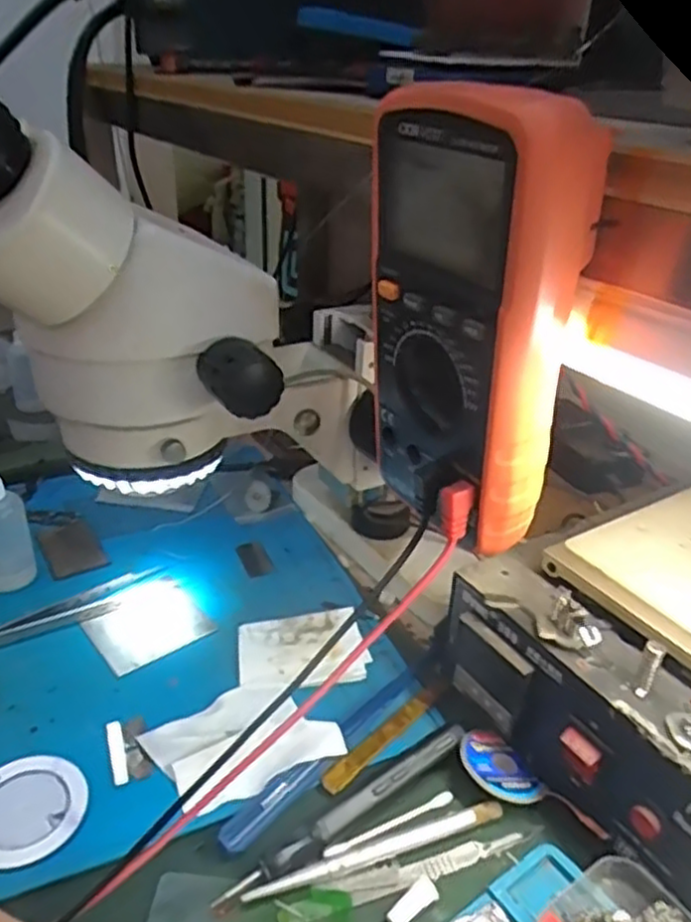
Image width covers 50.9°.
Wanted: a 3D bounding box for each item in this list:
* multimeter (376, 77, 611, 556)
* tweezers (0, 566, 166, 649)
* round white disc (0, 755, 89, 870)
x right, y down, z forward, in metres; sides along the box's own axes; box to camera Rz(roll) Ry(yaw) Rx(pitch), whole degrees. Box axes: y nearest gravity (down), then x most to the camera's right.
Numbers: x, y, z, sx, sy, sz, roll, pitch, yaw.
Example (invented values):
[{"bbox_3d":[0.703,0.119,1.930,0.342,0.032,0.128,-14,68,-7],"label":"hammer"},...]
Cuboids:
[{"bbox_3d":[0.050,-0.054,0.292,0.045,0.167,0.088,-15,33,-27],"label":"multimeter"},{"bbox_3d":[-0.183,0.096,0.457,0.146,0.009,0.025,-20,36,-33],"label":"tweezers"},{"bbox_3d":[-0.154,0.166,0.347,0.055,0.006,0.053,1,29,-1],"label":"round white disc"}]

